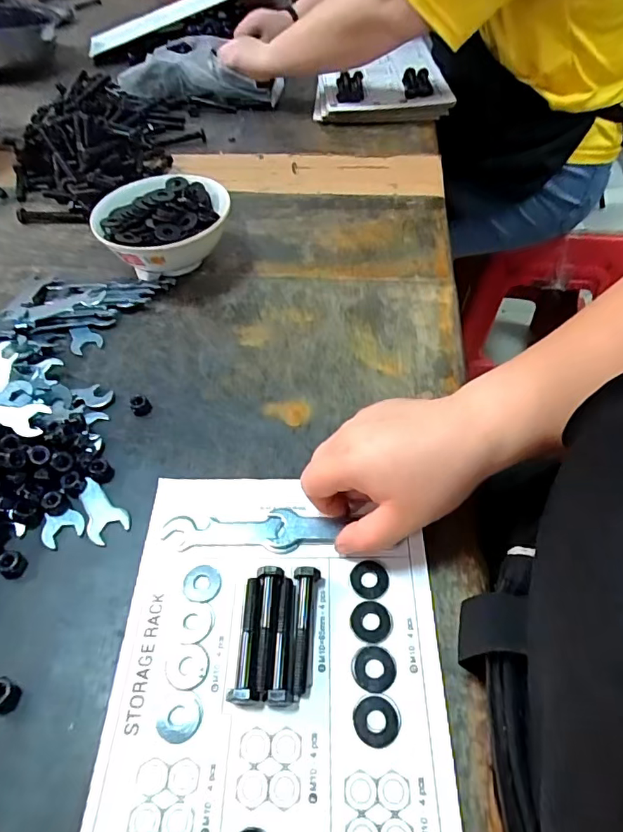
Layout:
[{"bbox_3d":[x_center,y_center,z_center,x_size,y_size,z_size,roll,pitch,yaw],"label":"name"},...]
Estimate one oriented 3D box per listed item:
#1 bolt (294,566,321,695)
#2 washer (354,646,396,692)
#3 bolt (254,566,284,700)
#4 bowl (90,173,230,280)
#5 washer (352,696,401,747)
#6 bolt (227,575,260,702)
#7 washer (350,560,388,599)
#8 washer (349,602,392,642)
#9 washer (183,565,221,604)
[{"bbox_3d":[-0.003,0.127,0.300,0.014,0.016,0.069,-1,52,1],"label":"bolt"},{"bbox_3d":[0.037,0.147,0.289,0.023,0.004,0.024,2,52,3],"label":"washer"},{"bbox_3d":[-0.028,0.129,0.301,0.015,0.015,0.073,2,52,3],"label":"bolt"},{"bbox_3d":[-0.151,-0.193,0.532,0.133,0.064,0.135,-1,52,1],"label":"bowl"},{"bbox_3d":[0.036,0.167,0.273,0.025,0.004,0.024,-1,52,1],"label":"washer"},{"bbox_3d":[-0.040,0.134,0.299,0.015,0.015,0.069,-2,52,0],"label":"bolt"},{"bbox_3d":[0.038,0.105,0.322,0.024,0.004,0.024,1,52,3],"label":"washer"},{"bbox_3d":[0.036,0.126,0.305,0.023,0.004,0.023,1,52,3],"label":"washer"},{"bbox_3d":[-0.072,0.109,0.326,0.024,0.004,0.023,-1,52,1],"label":"washer"}]

